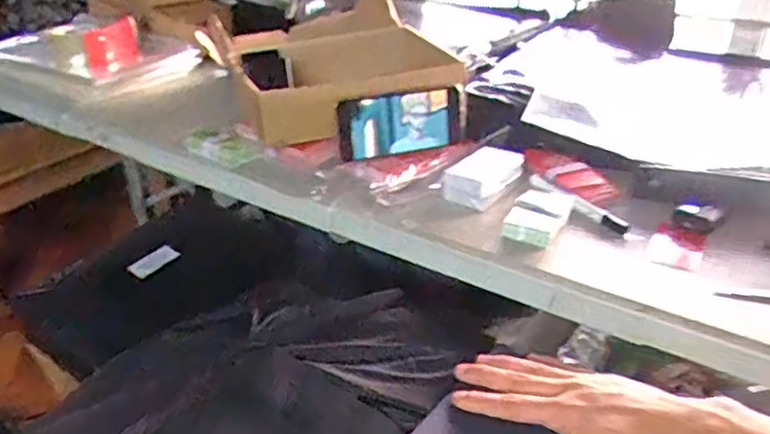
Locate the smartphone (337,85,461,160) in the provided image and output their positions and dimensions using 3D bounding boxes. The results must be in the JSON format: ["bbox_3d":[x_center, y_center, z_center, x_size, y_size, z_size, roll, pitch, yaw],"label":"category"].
[{"bbox_3d":[0.023,-0.116,0.783,0.164,0.070,0.016,-13,19,-24],"label":"smartphone"}]

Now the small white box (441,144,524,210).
[{"bbox_3d":[0.117,-0.050,0.754,0.066,0.033,0.104,19,36,31],"label":"small white box"}]

